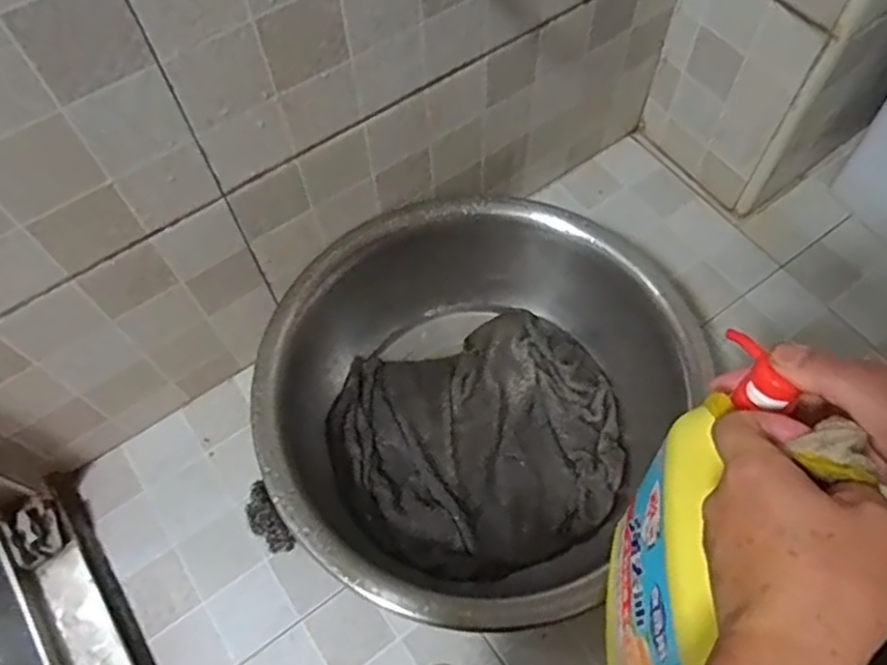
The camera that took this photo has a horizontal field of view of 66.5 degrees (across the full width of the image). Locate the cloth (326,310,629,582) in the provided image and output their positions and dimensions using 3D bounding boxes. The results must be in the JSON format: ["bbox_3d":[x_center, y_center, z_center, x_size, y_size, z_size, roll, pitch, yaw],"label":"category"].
[{"bbox_3d":[0.044,0.130,0.800,0.330,0.051,0.293,-19,63,-8],"label":"cloth"}]

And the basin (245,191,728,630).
[{"bbox_3d":[0.024,0.077,0.759,0.398,0.176,0.437,-1,62,2],"label":"basin"}]

